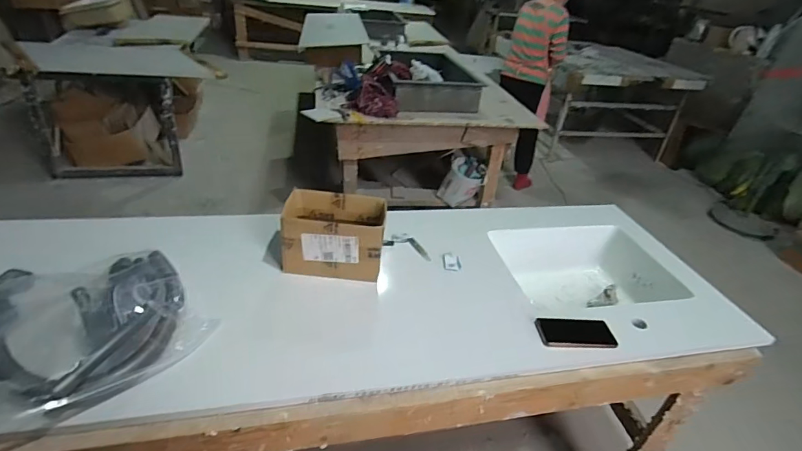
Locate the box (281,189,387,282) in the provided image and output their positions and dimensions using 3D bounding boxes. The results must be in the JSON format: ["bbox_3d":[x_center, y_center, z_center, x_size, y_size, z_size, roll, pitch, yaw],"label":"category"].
[{"bbox_3d":[-0.162,0.028,1.070,0.230,0.169,0.144,6,33,-1],"label":"box"}]

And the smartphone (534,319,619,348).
[{"bbox_3d":[0.392,0.240,0.976,0.184,0.015,0.077,5,46,-10],"label":"smartphone"}]

